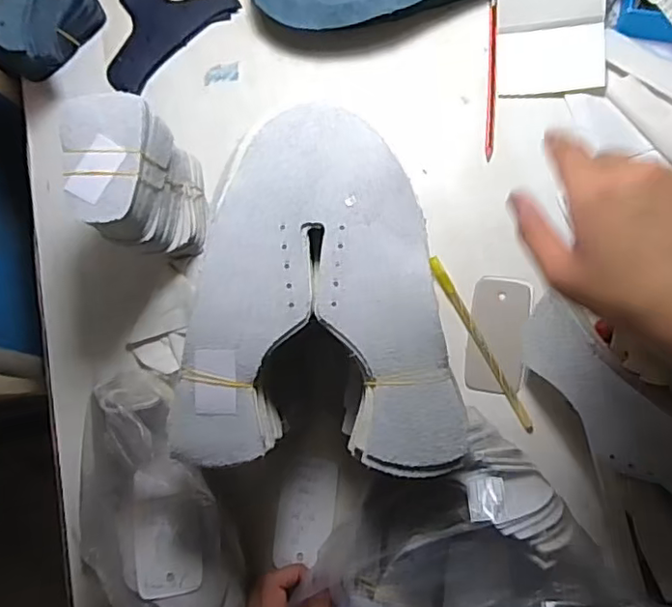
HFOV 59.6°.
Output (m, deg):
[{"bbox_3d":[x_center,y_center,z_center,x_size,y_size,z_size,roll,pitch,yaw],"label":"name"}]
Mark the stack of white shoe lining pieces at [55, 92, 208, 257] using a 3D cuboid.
[{"bbox_3d":[-0.161,-0.097,0.503,0.068,0.156,0.105,-10,83,4],"label":"stack of white shoe lining pieces"}]

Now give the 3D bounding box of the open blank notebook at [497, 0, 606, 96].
[{"bbox_3d":[0.201,-0.276,0.548,0.094,0.025,0.149,0,104,18],"label":"open blank notebook"}]

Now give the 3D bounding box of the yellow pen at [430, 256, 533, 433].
[{"bbox_3d":[0.132,0.037,0.538,0.011,0.009,0.178,-29,82,2],"label":"yellow pen"}]

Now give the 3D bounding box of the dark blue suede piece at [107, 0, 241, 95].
[{"bbox_3d":[-0.183,-0.287,0.598,0.145,0.004,0.094,-40,82,0],"label":"dark blue suede piece"}]

